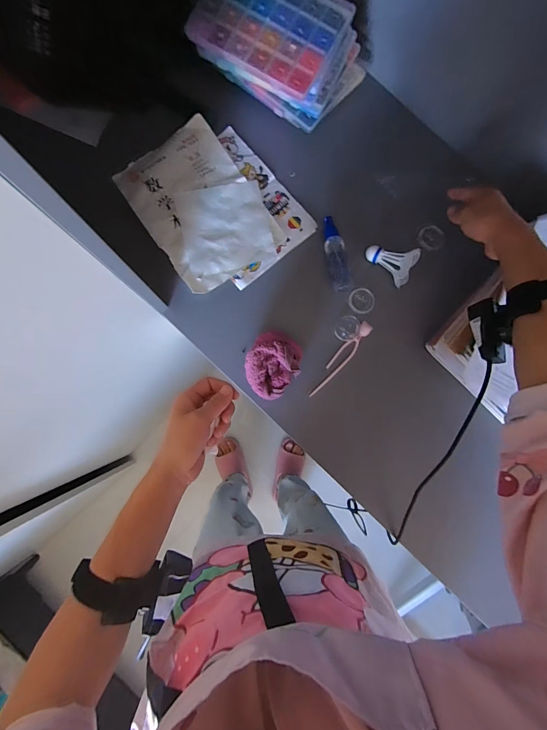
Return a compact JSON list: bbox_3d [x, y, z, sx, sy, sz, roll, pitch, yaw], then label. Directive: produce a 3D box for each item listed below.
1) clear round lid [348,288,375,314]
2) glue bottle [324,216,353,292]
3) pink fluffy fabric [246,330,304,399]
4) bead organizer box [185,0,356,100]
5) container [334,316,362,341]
[{"bbox_3d":[0.139,-0.100,0.503,0.039,0.013,0.039,0,85,-3],"label":"clear round lid"},{"bbox_3d":[0.100,-0.177,0.526,0.032,0.033,0.120,-12,86,-4],"label":"glue bottle"},{"bbox_3d":[-0.002,0.000,0.474,0.074,0.063,0.092,33,84,0],"label":"pink fluffy fabric"},{"bbox_3d":[-0.009,-0.458,0.429,0.191,0.022,0.135,28,84,-1],"label":"bead organizer box"},{"bbox_3d":[0.117,-0.057,0.506,0.038,0.014,0.039,0,85,-3],"label":"container"}]

